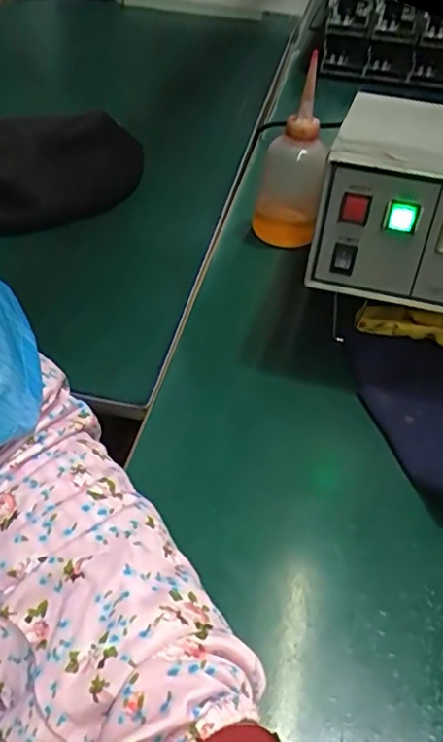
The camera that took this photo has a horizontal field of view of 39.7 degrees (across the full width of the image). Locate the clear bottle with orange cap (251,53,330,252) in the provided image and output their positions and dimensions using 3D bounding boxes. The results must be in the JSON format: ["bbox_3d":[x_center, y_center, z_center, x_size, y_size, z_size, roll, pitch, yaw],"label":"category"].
[{"bbox_3d":[0.066,-0.200,0.572,0.059,0.156,0.062,6,41,1],"label":"clear bottle with orange cap"}]

